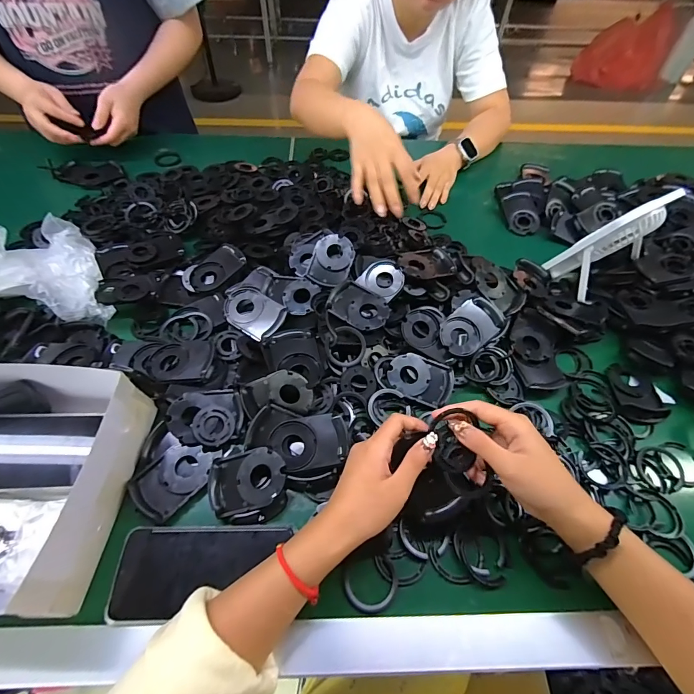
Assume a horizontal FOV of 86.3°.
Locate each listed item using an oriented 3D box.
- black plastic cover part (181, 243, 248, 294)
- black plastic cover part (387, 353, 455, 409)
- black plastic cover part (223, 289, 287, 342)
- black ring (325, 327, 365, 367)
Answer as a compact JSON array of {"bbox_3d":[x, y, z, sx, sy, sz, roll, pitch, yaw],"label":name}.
[{"bbox_3d":[-0.198,-0.116,0.549,0.094,0.024,0.045,-32,58,-3],"label":"black plastic cover part"},{"bbox_3d":[0.093,0.041,0.462,0.081,0.008,0.058,23,70,0],"label":"black plastic cover part"},{"bbox_3d":[-0.127,-0.047,0.496,0.088,0.007,0.059,30,72,15],"label":"black plastic cover part"},{"bbox_3d":[0.001,0.000,0.461,0.050,0.011,0.050,0,90,-15],"label":"black ring"}]

